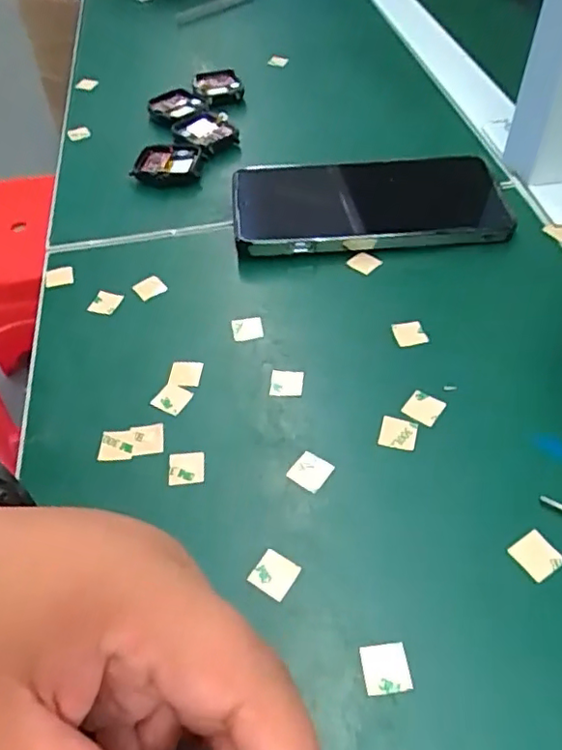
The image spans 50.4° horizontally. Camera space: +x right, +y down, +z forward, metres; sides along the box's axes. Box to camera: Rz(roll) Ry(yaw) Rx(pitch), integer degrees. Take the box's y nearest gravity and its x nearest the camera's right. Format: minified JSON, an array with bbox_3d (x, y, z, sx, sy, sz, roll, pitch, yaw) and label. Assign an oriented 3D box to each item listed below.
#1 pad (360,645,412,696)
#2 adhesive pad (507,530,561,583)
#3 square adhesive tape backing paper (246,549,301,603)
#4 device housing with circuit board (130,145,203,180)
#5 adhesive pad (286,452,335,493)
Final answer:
[{"bbox_3d":[0.036,0.100,0.204,0.015,0.004,0.015,-8,50,-1],"label":"pad"},{"bbox_3d":[0.097,0.068,0.225,0.015,0.004,0.016,-28,53,-17],"label":"adhesive pad"},{"bbox_3d":[-0.003,0.076,0.229,0.016,0.004,0.015,26,62,24],"label":"square adhesive tape backing paper"},{"bbox_3d":[-0.078,-0.144,0.413,0.042,0.013,0.034,3,51,8],"label":"device housing with circuit board"},{"bbox_3d":[0.012,0.041,0.255,0.015,0.004,0.015,28,58,25],"label":"adhesive pad"}]

